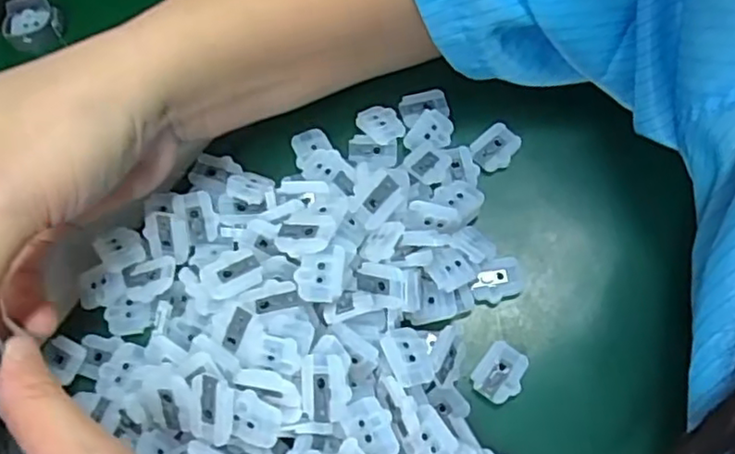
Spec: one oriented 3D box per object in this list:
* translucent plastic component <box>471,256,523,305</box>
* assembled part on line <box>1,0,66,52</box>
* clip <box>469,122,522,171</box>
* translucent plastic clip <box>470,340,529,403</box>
[{"bbox_3d":[0.052,0.021,0.257,0.020,0.007,0.016,-10,65,-1],"label":"translucent plastic component"},{"bbox_3d":[-0.176,-0.107,0.334,0.029,0.014,0.026,-34,68,-12],"label":"assembled part on line"},{"bbox_3d":[0.057,-0.035,0.283,0.021,0.004,0.017,-39,69,-14],"label":"clip"},{"bbox_3d":[0.051,0.055,0.243,0.017,0.004,0.021,37,72,18],"label":"translucent plastic clip"}]

